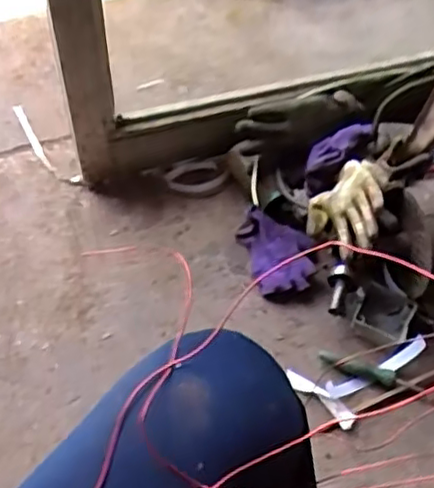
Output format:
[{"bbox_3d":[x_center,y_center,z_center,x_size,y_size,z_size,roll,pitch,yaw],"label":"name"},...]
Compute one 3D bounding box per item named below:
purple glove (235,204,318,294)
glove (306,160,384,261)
[{"bbox_3d":[0.088,0.011,0.926,0.089,0.062,0.120,-14,56,-11],"label":"purple glove"},{"bbox_3d":[0.170,-0.055,0.872,0.088,0.081,0.137,14,56,5],"label":"glove"}]

